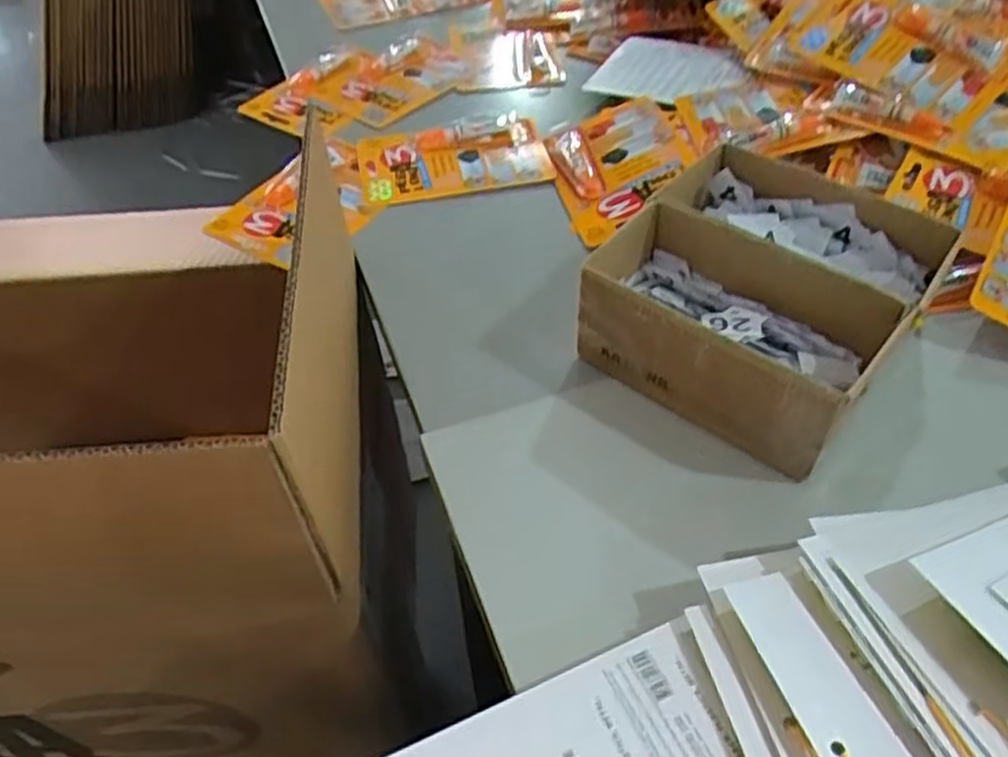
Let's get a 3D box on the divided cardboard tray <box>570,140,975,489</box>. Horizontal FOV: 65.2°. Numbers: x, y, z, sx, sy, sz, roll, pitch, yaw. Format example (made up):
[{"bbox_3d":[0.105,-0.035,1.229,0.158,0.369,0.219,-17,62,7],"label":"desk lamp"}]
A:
[{"bbox_3d":[0.159,-0.050,0.484,0.164,0.074,0.166,30,55,27],"label":"divided cardboard tray"}]

